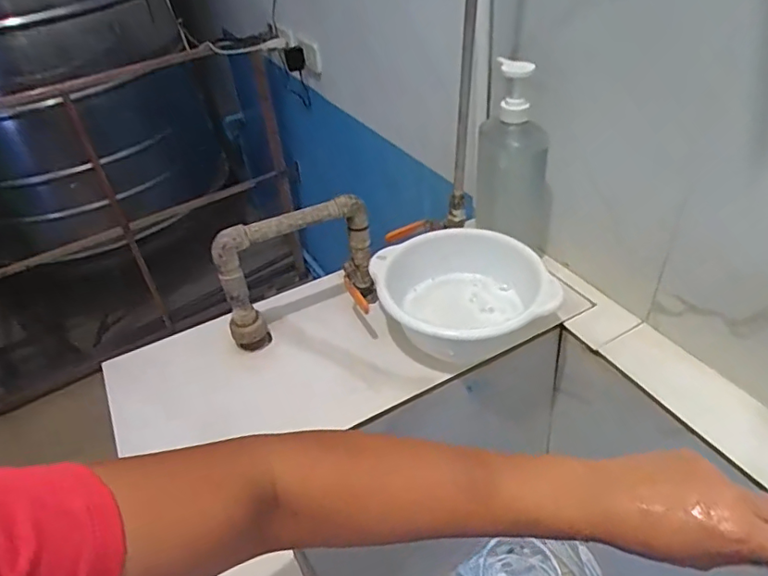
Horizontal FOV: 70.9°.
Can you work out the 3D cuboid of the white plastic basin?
[{"bbox_3d":[0.096,0.018,0.684,0.201,0.088,0.197,-11,40,-5],"label":"white plastic basin"}]

